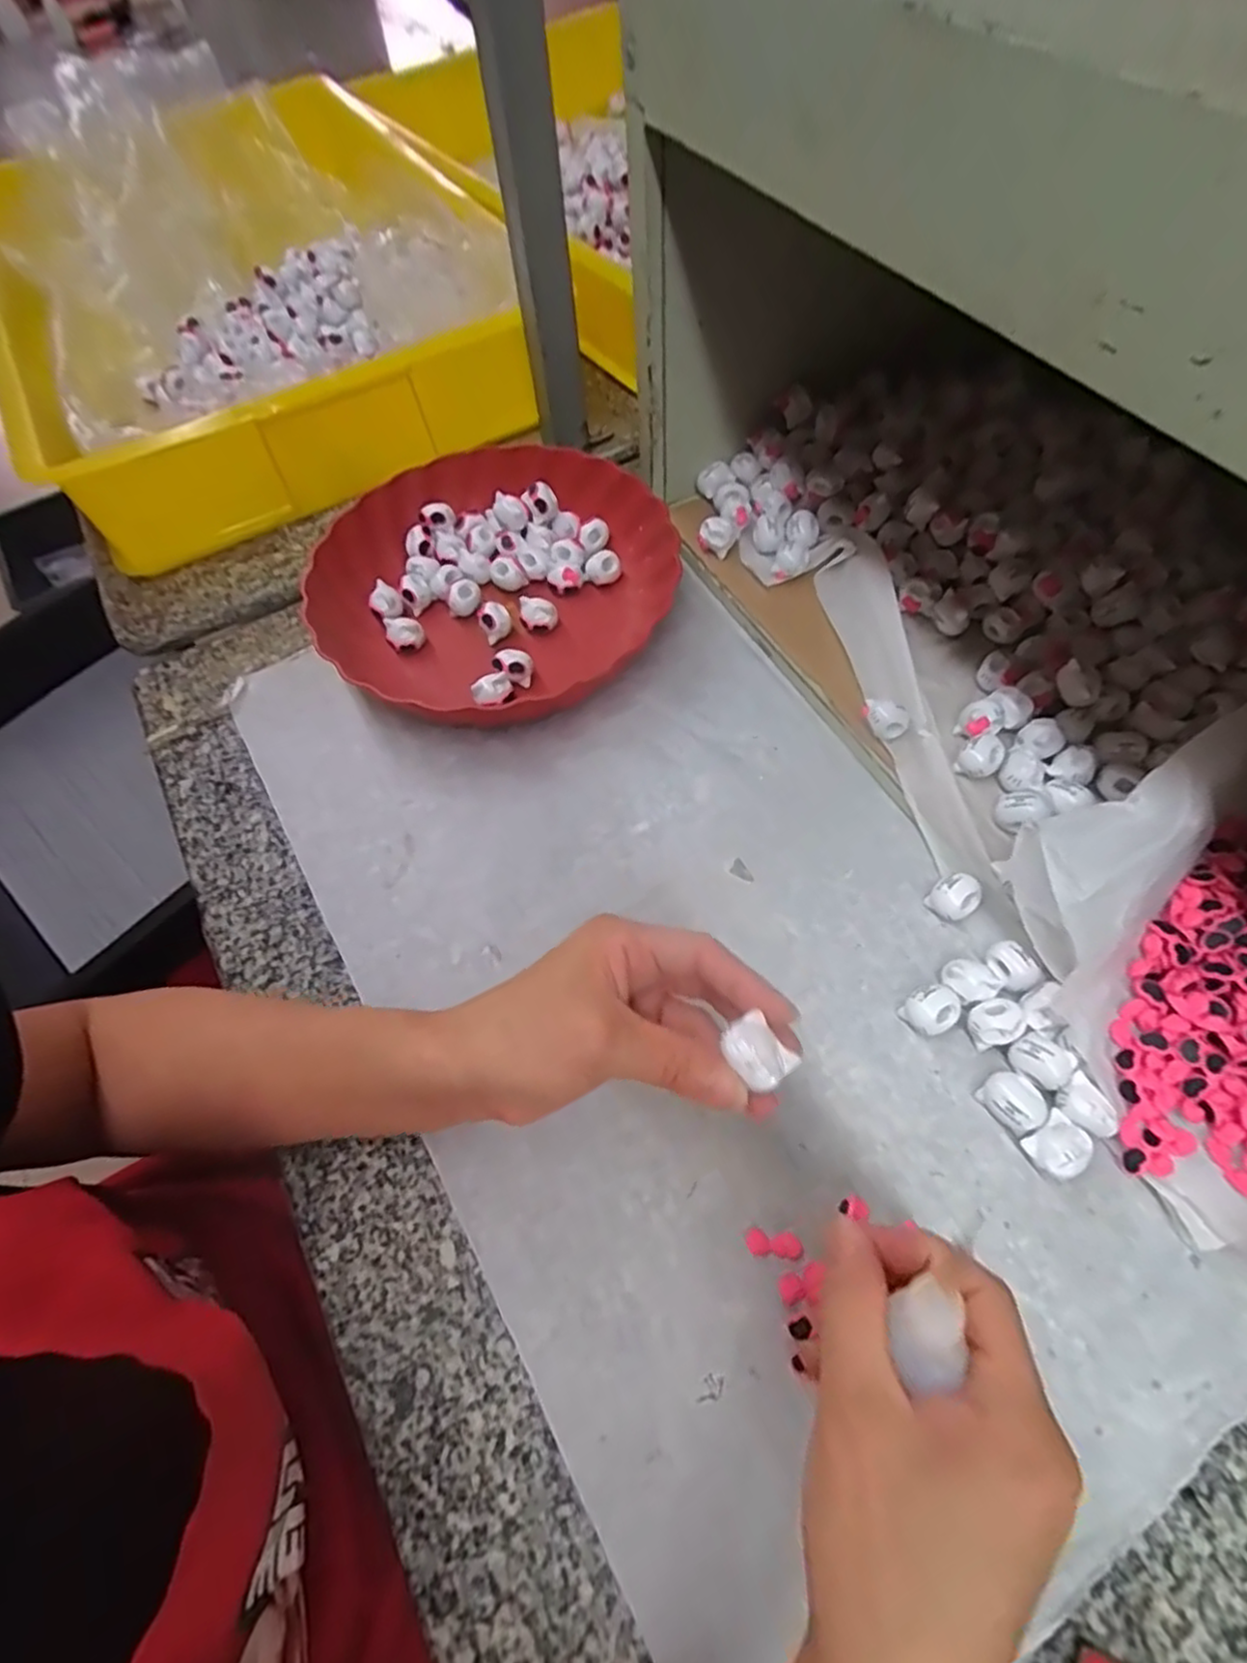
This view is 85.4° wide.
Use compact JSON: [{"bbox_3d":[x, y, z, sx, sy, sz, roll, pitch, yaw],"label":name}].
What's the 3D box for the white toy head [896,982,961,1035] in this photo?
[{"bbox_3d":[0.151,0.088,0.332,0.025,0.018,0.021,-17,62,-5],"label":"white toy head"}]

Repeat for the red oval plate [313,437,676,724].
[{"bbox_3d":[-0.084,-0.174,0.473,0.245,0.043,0.241,35,69,20],"label":"red oval plate"}]

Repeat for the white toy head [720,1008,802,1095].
[{"bbox_3d":[0.049,0.080,0.246,0.021,0.011,0.024,-36,65,-14],"label":"white toy head"}]

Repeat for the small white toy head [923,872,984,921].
[{"bbox_3d":[0.176,0.035,0.358,0.024,0.018,0.020,-24,63,-9],"label":"small white toy head"}]

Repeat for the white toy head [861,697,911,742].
[{"bbox_3d":[0.151,-0.064,0.393,0.027,0.019,0.016,25,66,16],"label":"white toy head"}]

